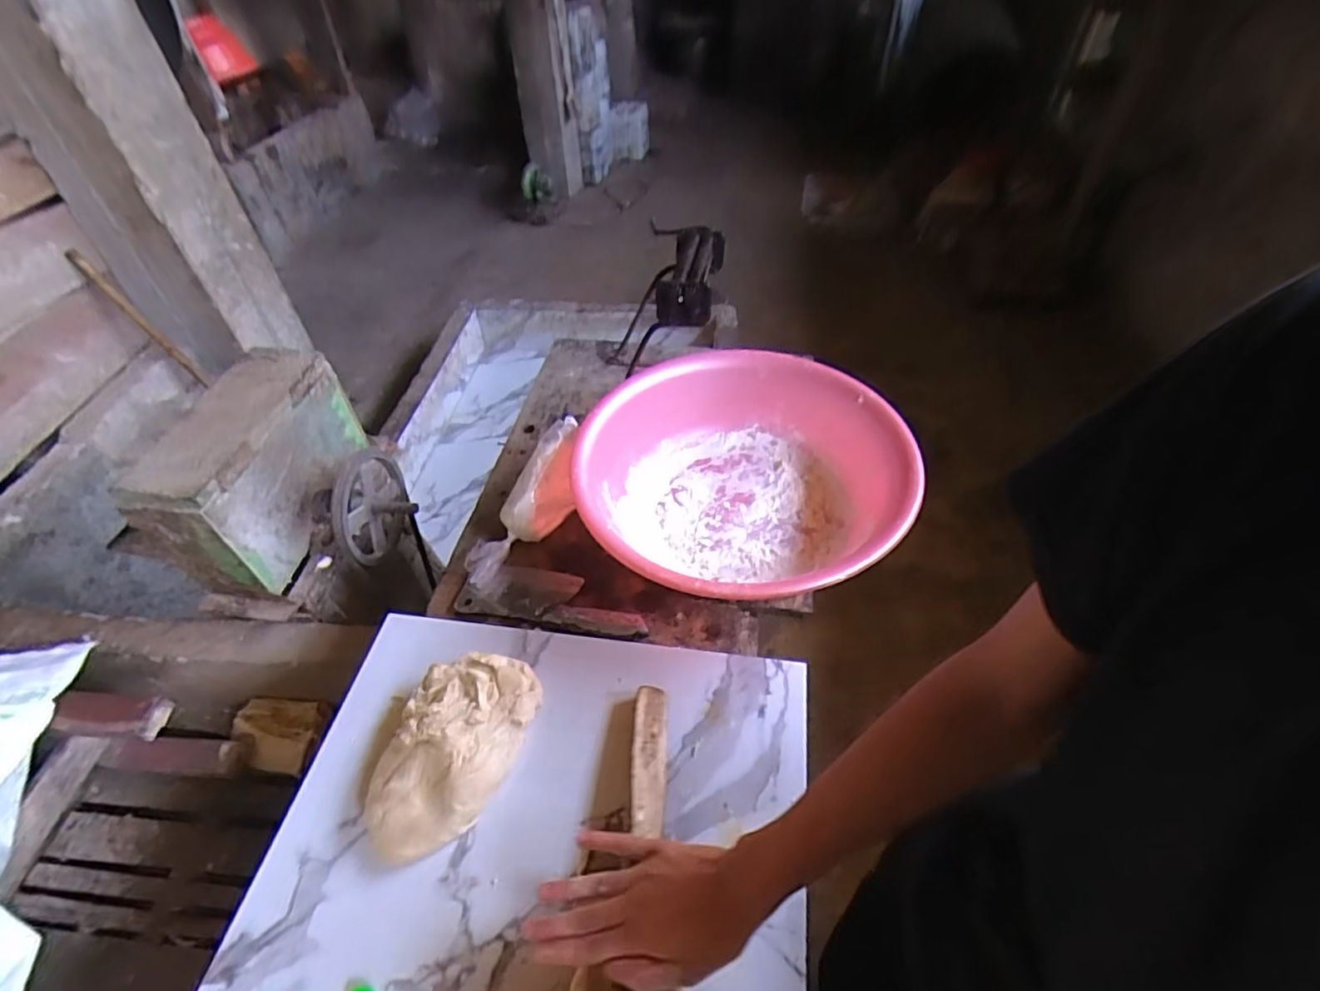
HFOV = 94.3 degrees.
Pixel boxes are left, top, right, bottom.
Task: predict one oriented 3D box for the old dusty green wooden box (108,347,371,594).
[{"bbox_3d":[-0.667,-0.054,1.006,0.179,0.219,0.359,8,47,9],"label":"old dusty green wooden box"}]

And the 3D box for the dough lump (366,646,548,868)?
[{"bbox_3d":[-0.209,0.247,0.607,0.125,0.049,0.203,13,49,15],"label":"dough lump"}]

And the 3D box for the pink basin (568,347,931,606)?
[{"bbox_3d":[0.091,-0.028,0.801,0.377,0.159,0.405,-1,46,1],"label":"pink basin"}]

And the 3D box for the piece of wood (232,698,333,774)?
[{"bbox_3d":[-0.639,0.394,1.020,0.149,0.026,0.113,3,46,5],"label":"piece of wood"}]

